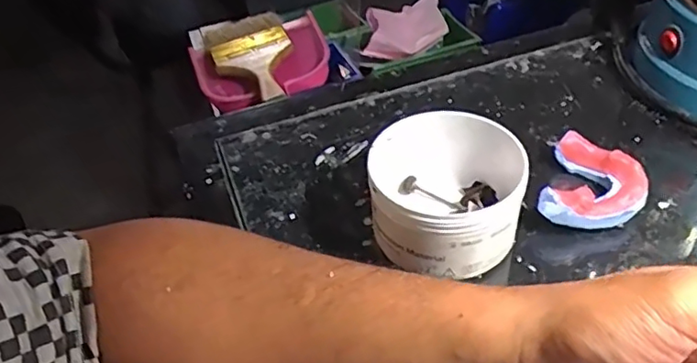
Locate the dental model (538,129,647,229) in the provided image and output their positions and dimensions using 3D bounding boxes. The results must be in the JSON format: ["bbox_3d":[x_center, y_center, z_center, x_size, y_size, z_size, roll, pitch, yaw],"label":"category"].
[{"bbox_3d":[0.161,0.004,0.389,0.059,0.030,0.074,15,48,21],"label":"dental model"}]

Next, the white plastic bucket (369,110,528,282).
[{"bbox_3d":[0.059,0.010,0.369,0.091,0.062,0.090,-3,44,3],"label":"white plastic bucket"}]

